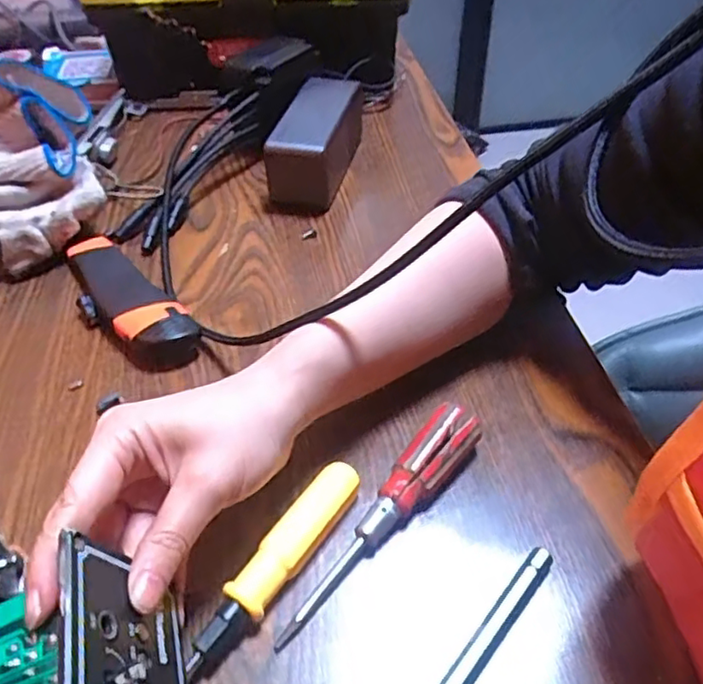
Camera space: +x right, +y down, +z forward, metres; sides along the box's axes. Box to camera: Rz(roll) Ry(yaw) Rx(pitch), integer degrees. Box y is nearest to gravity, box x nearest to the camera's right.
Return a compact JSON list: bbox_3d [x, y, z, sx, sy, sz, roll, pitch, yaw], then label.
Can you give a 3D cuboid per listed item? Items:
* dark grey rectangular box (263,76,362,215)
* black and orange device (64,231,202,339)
[{"bbox_3d":[-0.029,-0.166,0.521,0.052,0.057,0.136,11,44,10],"label":"dark grey rectangular box"},{"bbox_3d":[-0.149,-0.033,0.419,0.042,0.027,0.140,-27,50,-26],"label":"black and orange device"}]

